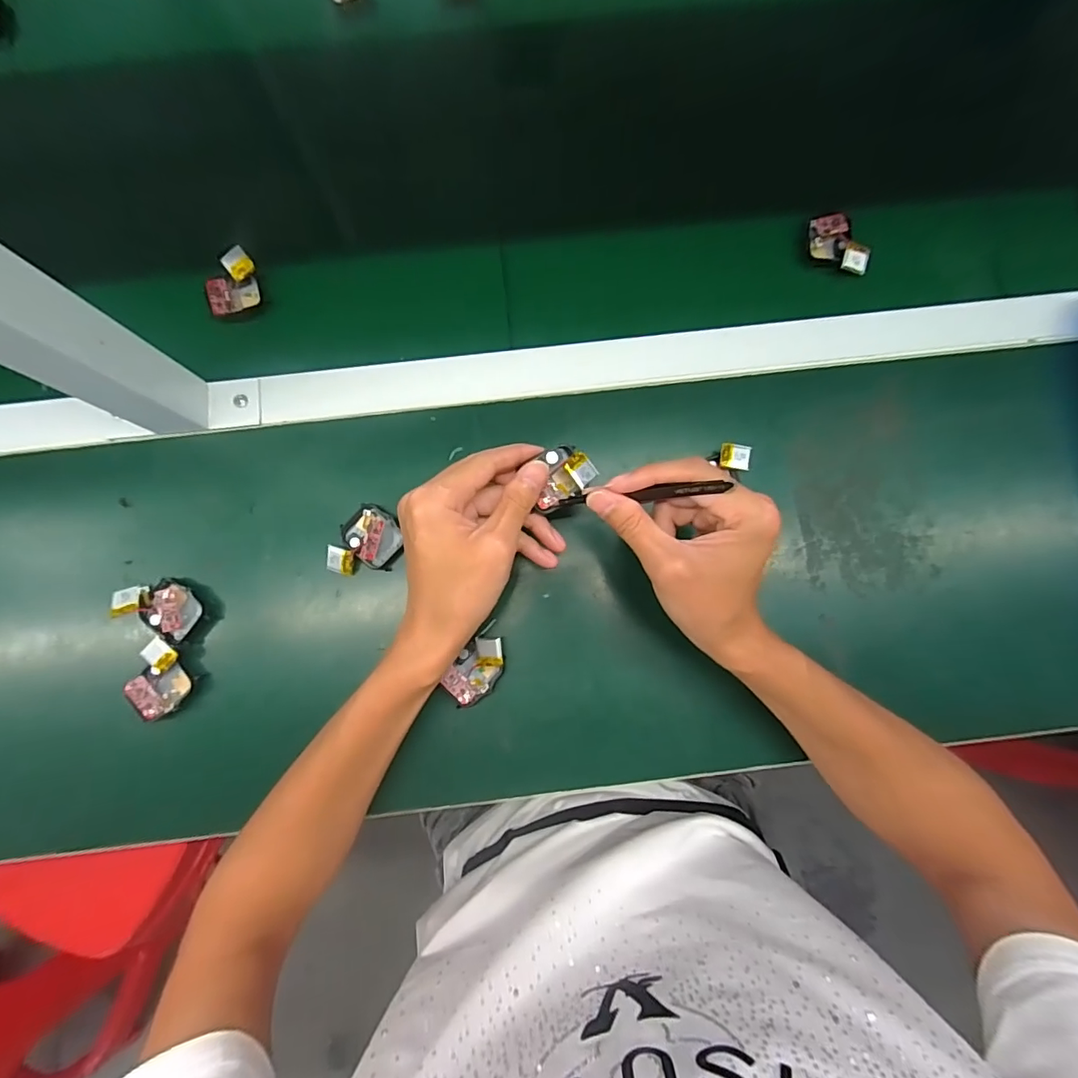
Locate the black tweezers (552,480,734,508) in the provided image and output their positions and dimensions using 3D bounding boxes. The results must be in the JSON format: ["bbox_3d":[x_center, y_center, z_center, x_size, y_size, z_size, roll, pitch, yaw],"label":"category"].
[{"bbox_3d":[0.058,-0.026,0.307,0.104,0.008,0.007,-3,82,30],"label":"black tweezers"}]

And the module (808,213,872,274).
[{"bbox_3d":[0.245,-0.240,0.420,0.035,0.015,0.057,-24,84,-4],"label":"module"}]

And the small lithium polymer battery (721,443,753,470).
[{"bbox_3d":[0.149,-0.063,0.385,0.022,0.004,0.019,9,82,11],"label":"small lithium polymer battery"}]

